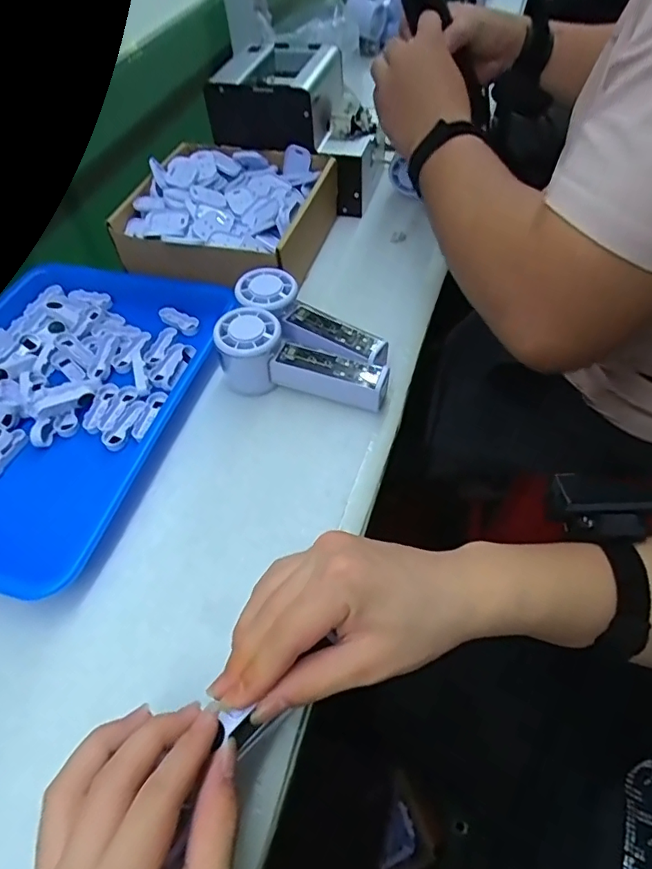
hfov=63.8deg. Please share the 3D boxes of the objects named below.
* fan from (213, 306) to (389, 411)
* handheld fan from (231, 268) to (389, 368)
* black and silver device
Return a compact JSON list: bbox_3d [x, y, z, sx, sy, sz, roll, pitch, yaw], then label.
[{"bbox_3d":[-0.023,-0.058,0.458,0.152,0.056,0.056,22,57,19],"label":"fan"},{"bbox_3d":[-0.017,-0.098,0.488,0.158,0.053,0.055,34,62,25],"label":"handheld fan"},{"bbox_3d":[-0.056,-0.407,0.634,0.129,0.073,0.144,14,57,11],"label":"black and silver device"}]

